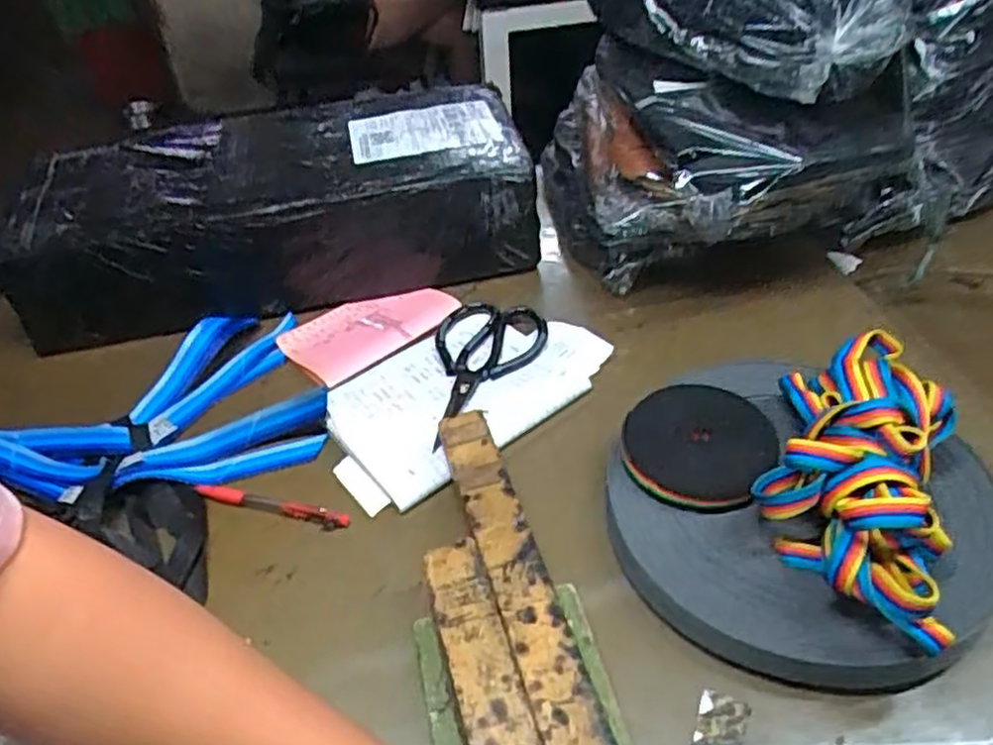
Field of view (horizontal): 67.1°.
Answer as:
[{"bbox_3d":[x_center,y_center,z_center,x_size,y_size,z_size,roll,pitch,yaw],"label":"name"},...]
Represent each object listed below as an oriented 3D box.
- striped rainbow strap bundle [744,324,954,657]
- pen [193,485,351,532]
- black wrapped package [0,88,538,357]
[{"bbox_3d":[0.247,0.046,0.505,0.112,0.078,0.265,13,46,19],"label":"striped rainbow strap bundle"},{"bbox_3d":[-0.175,0.104,0.585,0.128,0.010,0.018,10,45,14],"label":"pen"},{"bbox_3d":[-0.235,-0.171,0.791,0.509,0.125,0.226,-11,44,-8],"label":"black wrapped package"}]

